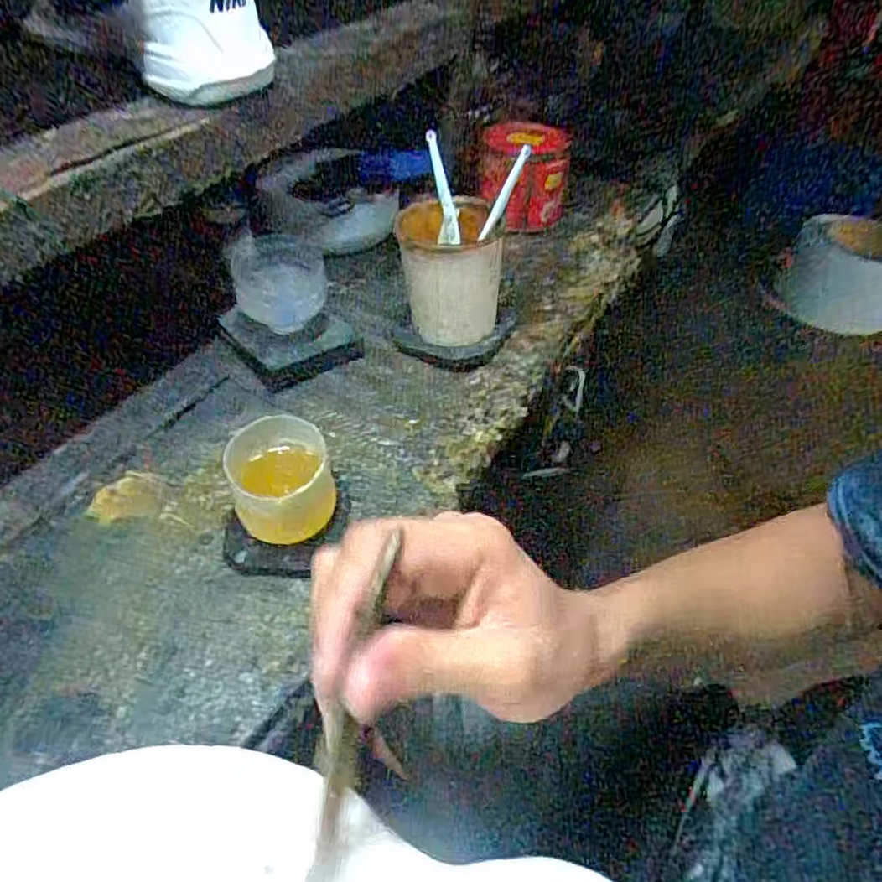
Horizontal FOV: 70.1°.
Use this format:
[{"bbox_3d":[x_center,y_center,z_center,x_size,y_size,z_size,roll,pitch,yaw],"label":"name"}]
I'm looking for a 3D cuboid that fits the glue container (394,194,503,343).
[{"bbox_3d":[0.007,-0.152,0.568,0.085,0.104,0.091,1,48,-5],"label":"glue container"}]

